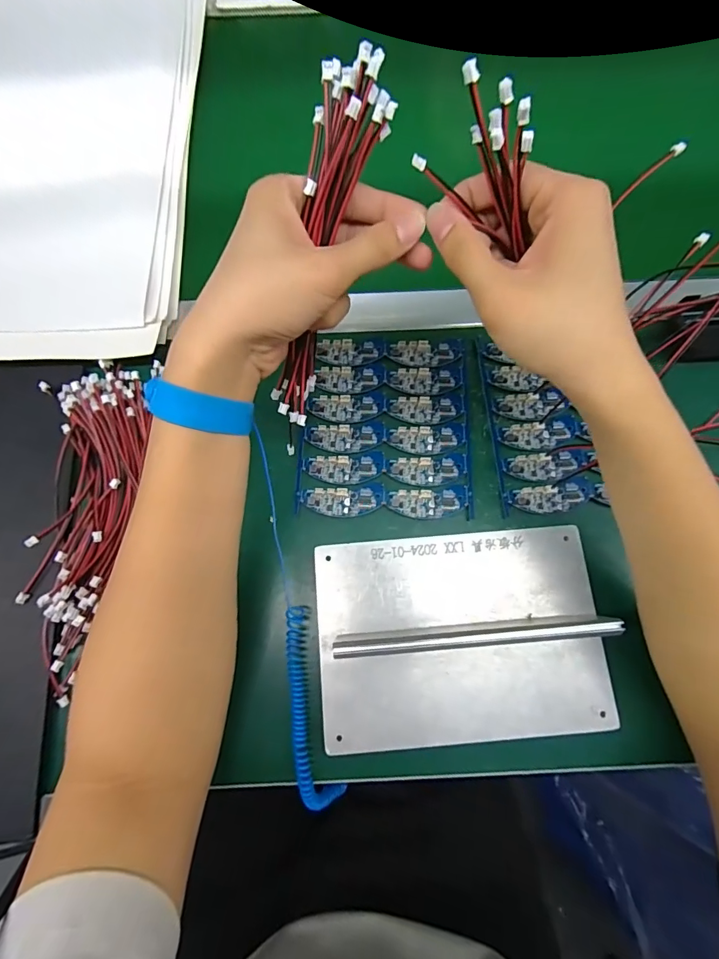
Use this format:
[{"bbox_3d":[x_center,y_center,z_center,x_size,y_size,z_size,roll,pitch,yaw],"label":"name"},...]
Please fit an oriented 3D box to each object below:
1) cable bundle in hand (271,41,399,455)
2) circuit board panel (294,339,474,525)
[{"bbox_3d":[-0.022,-0.115,0.254,0.036,0.031,0.205,19,121,6],"label":"cable bundle in hand"},{"bbox_3d":[0.021,-0.046,0.355,0.134,0.008,0.152,1,73,1],"label":"circuit board panel"}]

